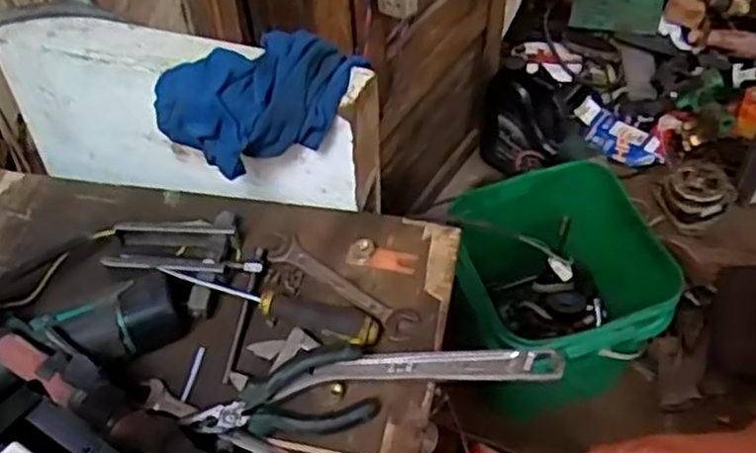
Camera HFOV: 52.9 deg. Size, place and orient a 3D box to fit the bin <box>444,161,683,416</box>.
[{"bbox_3d":[0.284,0.101,1.210,0.323,0.283,0.250,-11,50,-7],"label":"bin"}]

